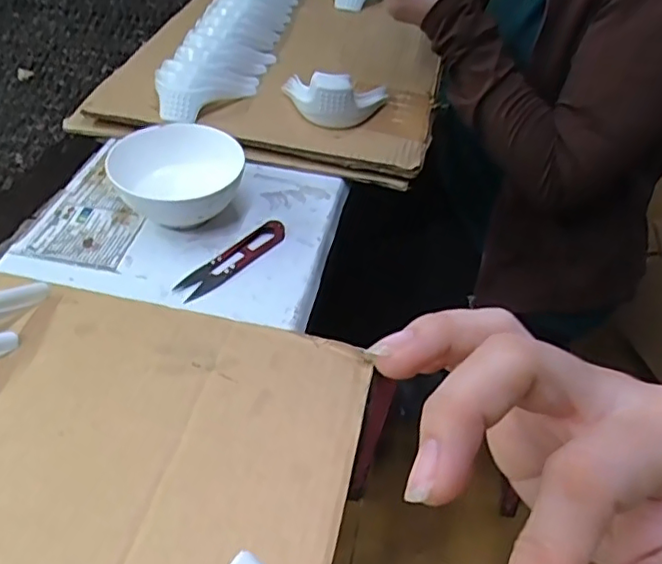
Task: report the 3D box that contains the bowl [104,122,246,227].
[{"bbox_3d":[-0.141,-0.091,0.543,0.116,0.061,0.116,-5,45,-10],"label":"bowl"}]

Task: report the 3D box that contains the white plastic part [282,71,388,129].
[{"bbox_3d":[0.004,-0.208,0.652,0.117,0.055,0.076,4,45,0],"label":"white plastic part"}]

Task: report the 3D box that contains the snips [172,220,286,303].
[{"bbox_3d":[-0.083,-0.021,0.520,0.027,0.006,0.117,32,51,25],"label":"snips"}]

